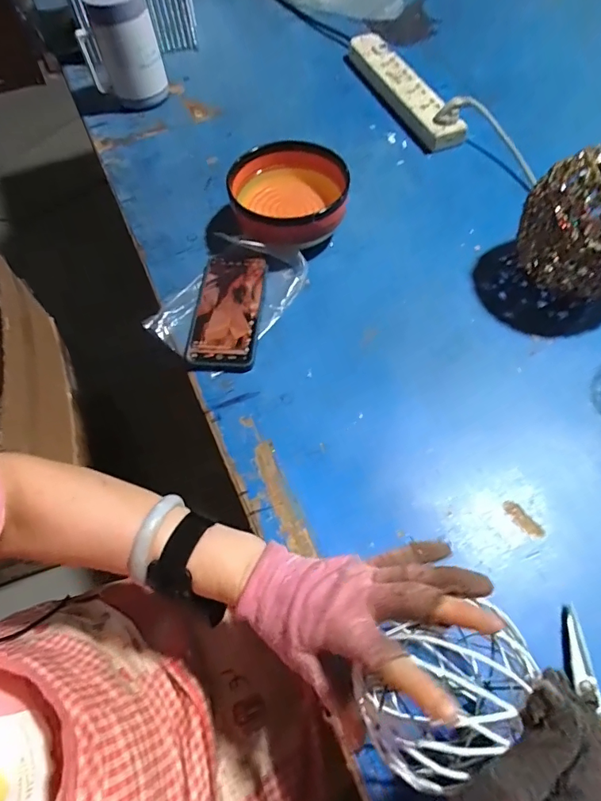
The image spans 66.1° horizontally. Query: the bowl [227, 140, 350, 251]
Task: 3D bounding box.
[{"bbox_3d":[-0.012,-0.254,0.588,0.145,0.071,0.134,-1,60,2],"label":"bowl"}]

